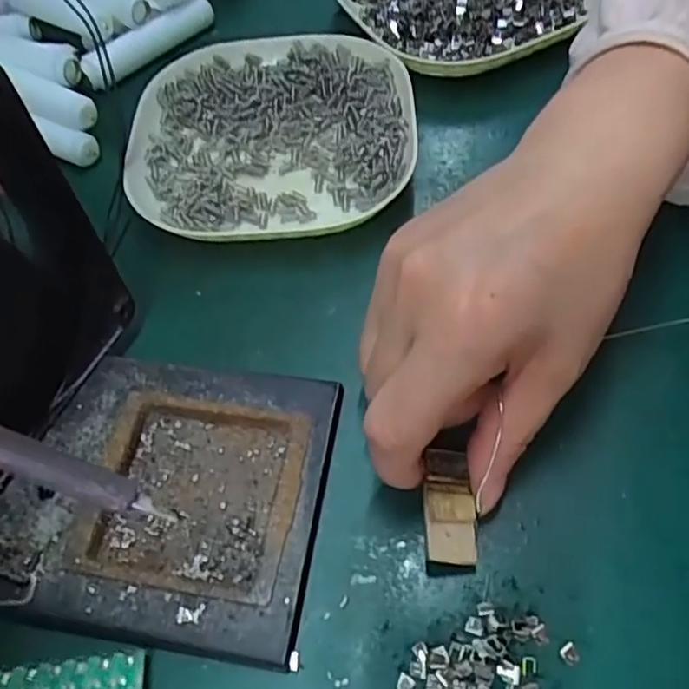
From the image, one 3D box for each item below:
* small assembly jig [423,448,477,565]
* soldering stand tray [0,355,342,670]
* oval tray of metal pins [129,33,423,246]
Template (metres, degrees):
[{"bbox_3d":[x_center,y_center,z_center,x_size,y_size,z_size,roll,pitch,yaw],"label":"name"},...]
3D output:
[{"bbox_3d":[0.037,0.055,0.223,0.018,0.007,0.039,2,64,3],"label":"small assembly jig"},{"bbox_3d":[-0.069,0.053,0.236,0.120,0.012,0.101,6,59,7],"label":"soldering stand tray"},{"bbox_3d":[-0.037,-0.110,0.330,0.139,0.021,0.134,-5,58,1],"label":"oval tray of metal pins"}]

